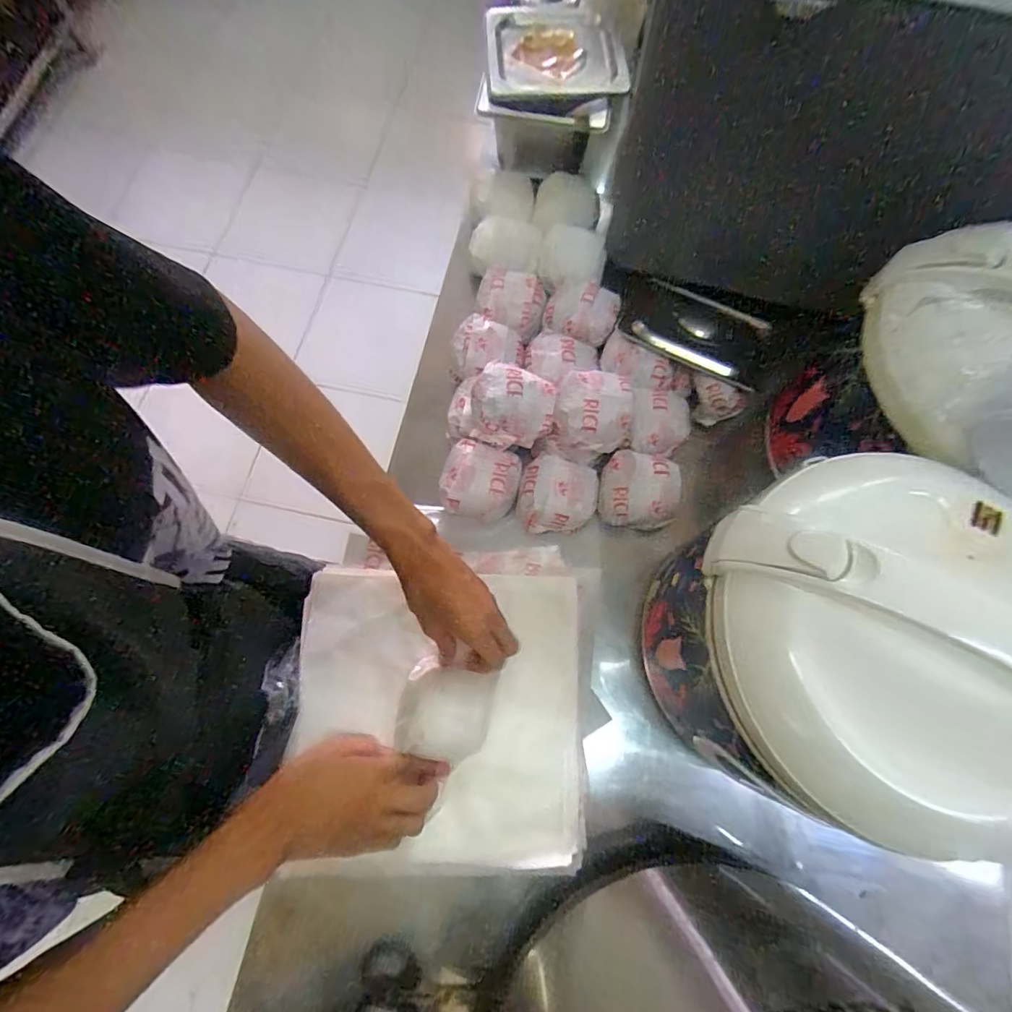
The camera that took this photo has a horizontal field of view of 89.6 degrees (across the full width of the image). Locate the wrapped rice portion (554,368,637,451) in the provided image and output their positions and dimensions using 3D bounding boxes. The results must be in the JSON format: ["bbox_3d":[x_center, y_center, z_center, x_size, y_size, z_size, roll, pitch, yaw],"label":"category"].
[{"bbox_3d":[0.091,-0.100,0.533,0.079,0.052,0.080,11,73,3],"label":"wrapped rice portion"}]

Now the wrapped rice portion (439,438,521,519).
[{"bbox_3d":[-0.026,-0.026,0.548,0.080,0.043,0.070,13,73,3],"label":"wrapped rice portion"}]

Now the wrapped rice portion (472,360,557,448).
[{"bbox_3d":[0.008,-0.105,0.535,0.083,0.058,0.078,15,73,4],"label":"wrapped rice portion"}]

